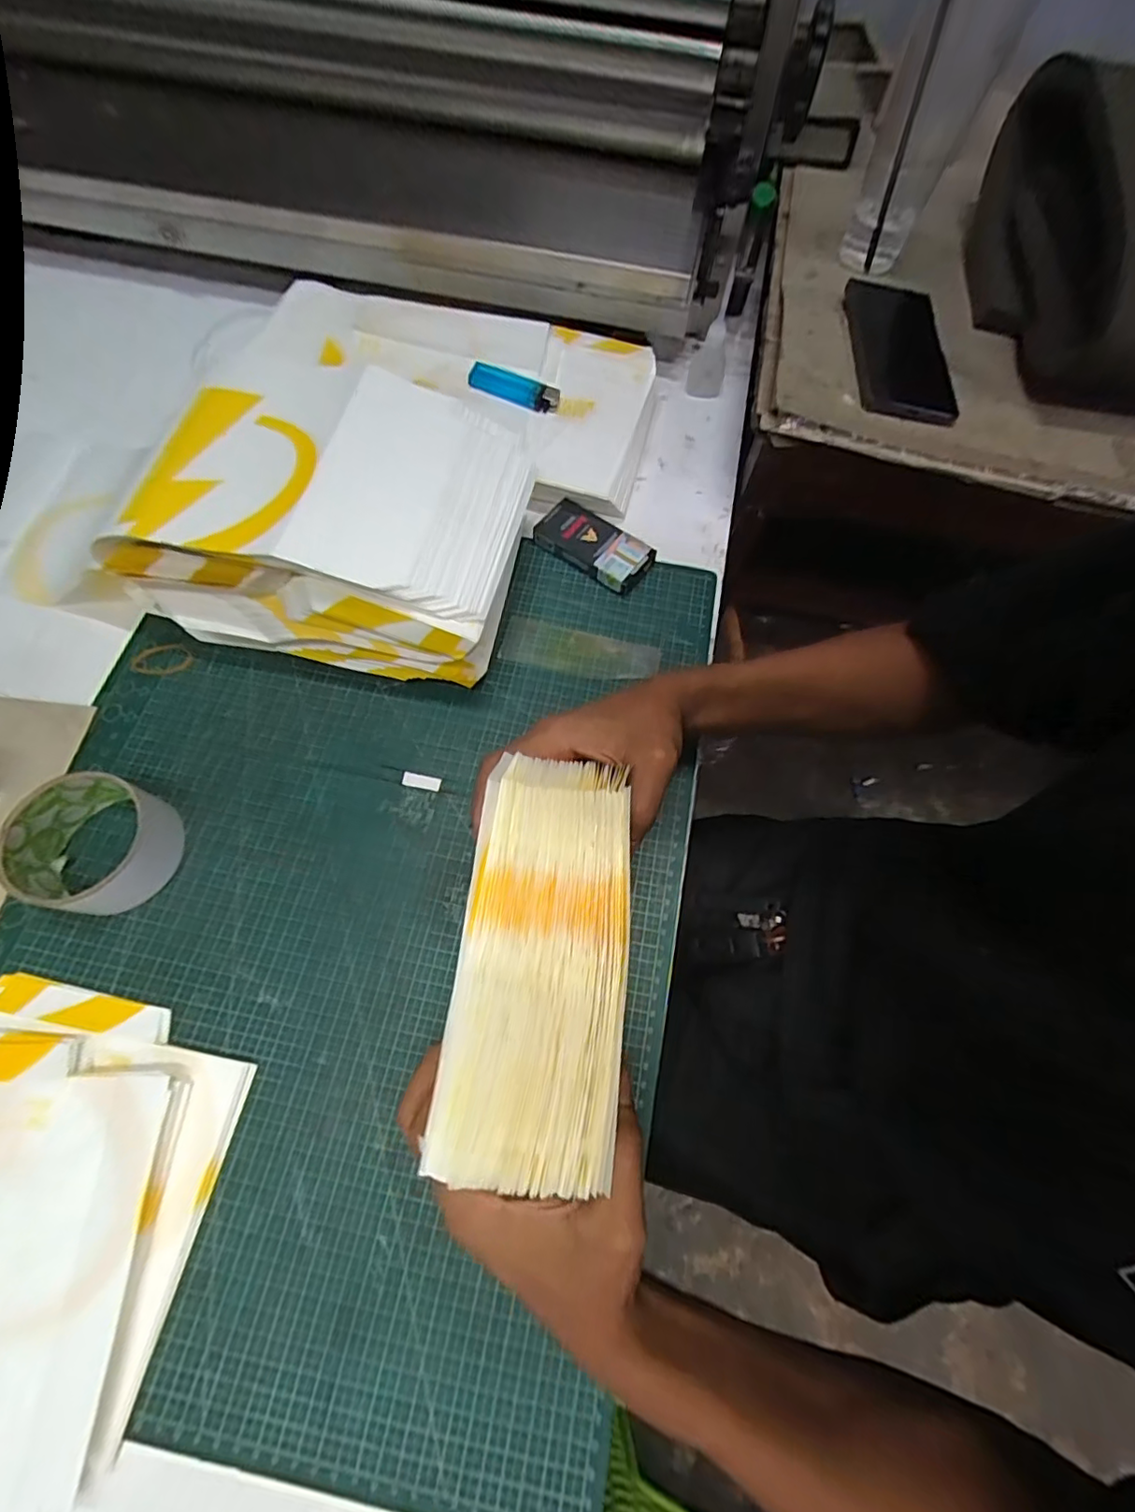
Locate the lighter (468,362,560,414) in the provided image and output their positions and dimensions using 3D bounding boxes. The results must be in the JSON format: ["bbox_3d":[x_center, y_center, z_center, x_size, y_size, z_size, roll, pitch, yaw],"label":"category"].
[{"bbox_3d":[-0.048,-0.327,0.512,0.084,0.014,0.019,23,69,7],"label":"lighter"}]

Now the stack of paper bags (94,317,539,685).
[{"bbox_3d":[-0.164,-0.166,0.423,0.239,0.104,0.181,9,67,2],"label":"stack of paper bags"}]

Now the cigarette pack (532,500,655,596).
[{"bbox_3d":[0.021,-0.178,0.484,0.098,0.018,0.050,39,71,13],"label":"cigarette pack"}]

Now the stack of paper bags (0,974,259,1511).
[{"bbox_3d":[-0.300,0.244,0.302,0.200,0.027,0.216,11,68,2],"label":"stack of paper bags"}]

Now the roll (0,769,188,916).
[{"bbox_3d":[-0.298,0.055,0.364,0.079,0.043,0.079,1,67,-2],"label":"roll"}]

